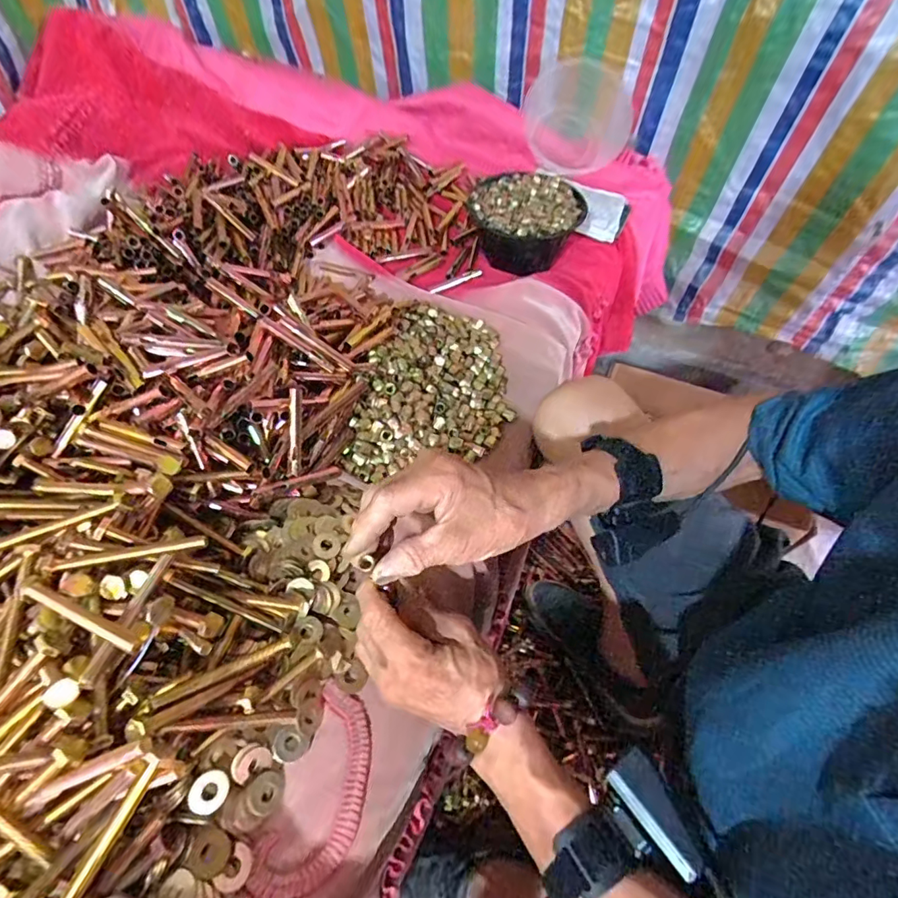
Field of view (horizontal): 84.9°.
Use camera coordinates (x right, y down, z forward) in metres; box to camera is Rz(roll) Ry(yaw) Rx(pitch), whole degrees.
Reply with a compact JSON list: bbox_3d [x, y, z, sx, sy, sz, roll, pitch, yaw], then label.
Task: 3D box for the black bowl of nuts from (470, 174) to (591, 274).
[{"bbox_3d":[0.108,-0.329,0.719,0.141,0.079,0.151,2,54,-3],"label":"black bowl of nuts"}]

